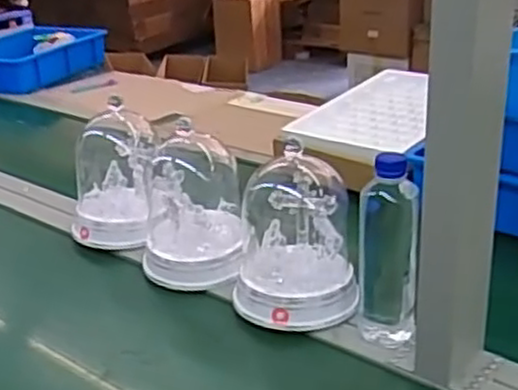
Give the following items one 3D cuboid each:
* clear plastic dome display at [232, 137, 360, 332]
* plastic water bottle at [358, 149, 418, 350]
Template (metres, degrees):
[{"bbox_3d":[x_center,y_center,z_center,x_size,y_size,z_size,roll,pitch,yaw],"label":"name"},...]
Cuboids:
[{"bbox_3d":[0.039,0.059,0.861,0.141,0.185,0.124,-5,24,-3],"label":"clear plastic dome display"},{"bbox_3d":[0.137,0.063,0.786,0.053,0.207,0.062,-3,24,1],"label":"plastic water bottle"}]

